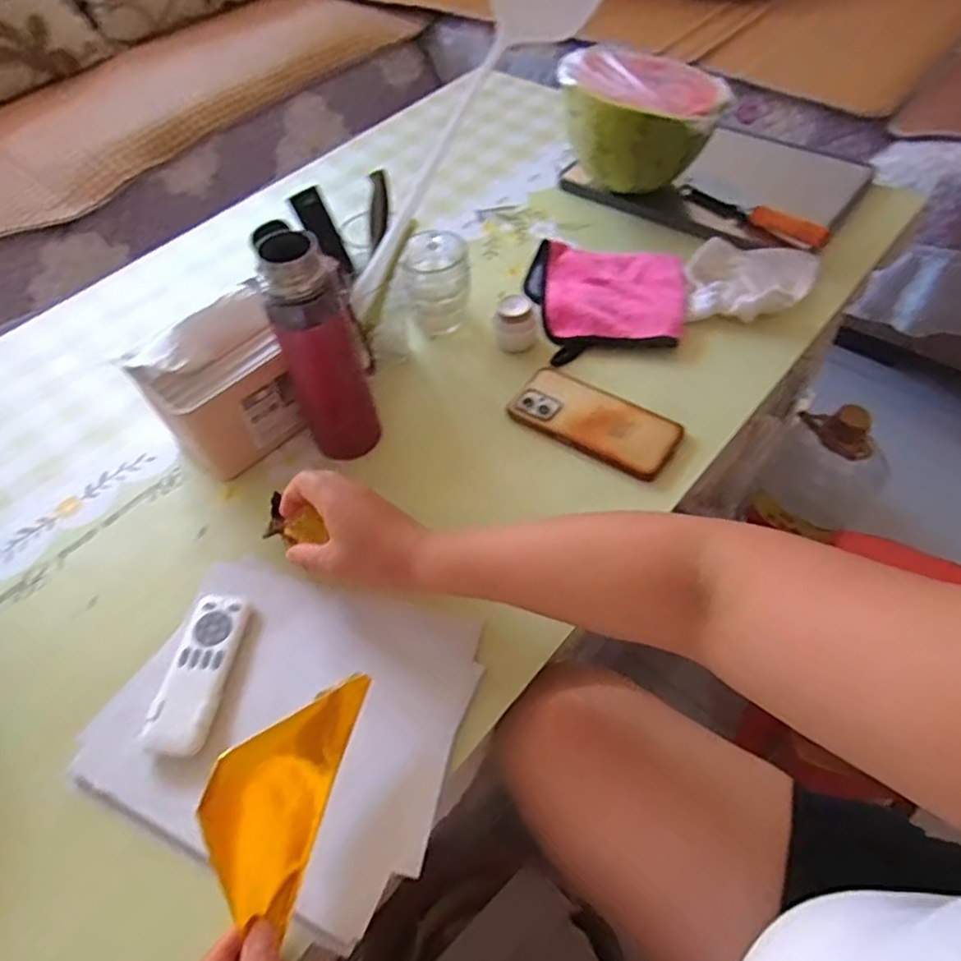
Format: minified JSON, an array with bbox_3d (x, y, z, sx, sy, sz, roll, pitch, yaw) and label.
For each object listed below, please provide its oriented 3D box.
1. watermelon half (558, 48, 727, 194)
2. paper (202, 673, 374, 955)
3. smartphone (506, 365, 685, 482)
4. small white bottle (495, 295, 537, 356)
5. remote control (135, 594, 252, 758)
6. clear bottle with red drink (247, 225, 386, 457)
[{"bbox_3d":[0.193,-0.447,0.815,0.183,0.105,0.194,-4,53,1],"label":"watermelon half"},{"bbox_3d":[-0.132,0.196,0.425,0.083,0.016,0.145,27,61,-29],"label":"paper"},{"bbox_3d":[0.111,-0.064,0.642,0.163,0.011,0.079,29,61,24],"label":"smartphone"},{"bbox_3d":[0.038,-0.169,0.711,0.047,0.048,0.043,-1,53,4],"label":"small white bottle"},{"bbox_3d":[-0.217,0.146,0.510,0.047,0.018,0.126,3,54,7],"label":"remote control"},{"bbox_3d":[-0.135,-0.105,0.565,0.066,0.204,0.052,-21,55,-11],"label":"clear bottle with red drink"}]

